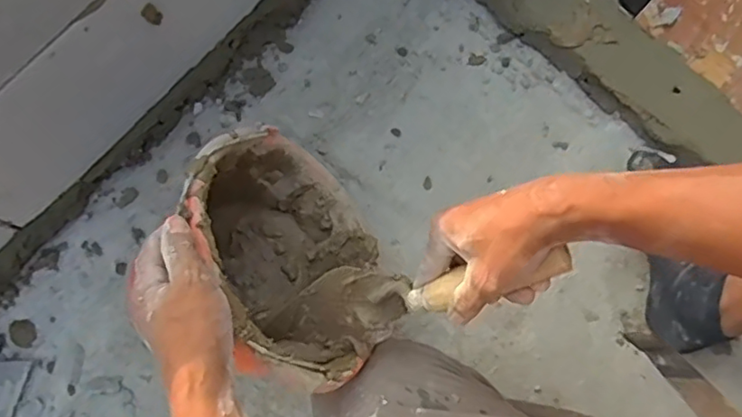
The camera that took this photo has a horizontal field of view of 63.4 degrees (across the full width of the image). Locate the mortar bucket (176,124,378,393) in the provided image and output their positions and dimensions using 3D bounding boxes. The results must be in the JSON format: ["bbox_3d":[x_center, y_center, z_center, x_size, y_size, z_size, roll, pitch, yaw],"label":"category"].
[{"bbox_3d":[-0.068,0.040,0.565,0.146,0.187,0.234,-34,80,-8],"label":"mortar bucket"}]

